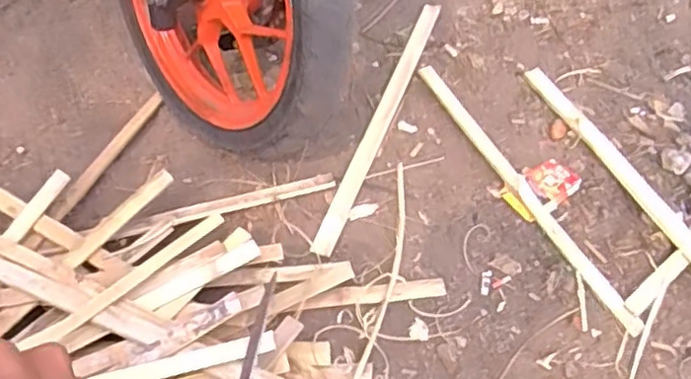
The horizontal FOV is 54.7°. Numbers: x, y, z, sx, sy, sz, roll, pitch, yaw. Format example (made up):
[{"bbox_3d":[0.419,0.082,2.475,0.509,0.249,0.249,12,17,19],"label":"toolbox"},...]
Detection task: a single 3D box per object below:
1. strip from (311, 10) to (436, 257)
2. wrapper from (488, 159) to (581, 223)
[{"bbox_3d":[0.062,-0.120,1.052,0.029,0.010,0.542,18,55,12],"label":"strip"},{"bbox_3d":[0.277,-0.004,0.956,0.116,0.011,0.075,-30,59,-21],"label":"wrapper"}]

